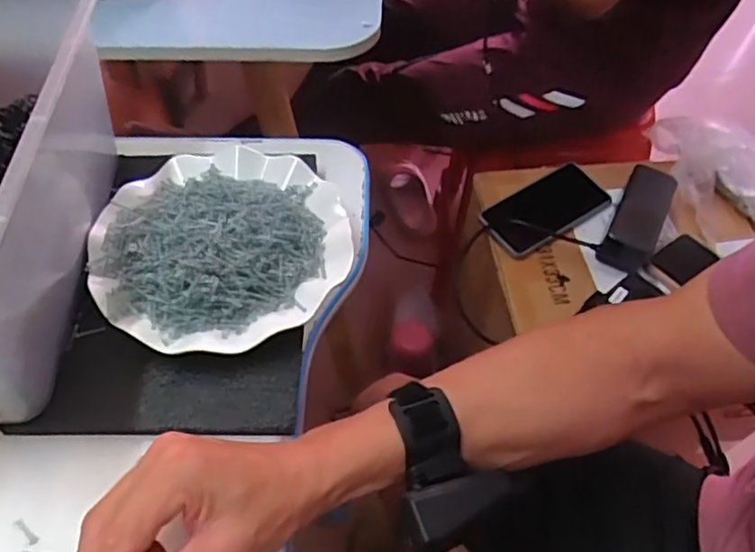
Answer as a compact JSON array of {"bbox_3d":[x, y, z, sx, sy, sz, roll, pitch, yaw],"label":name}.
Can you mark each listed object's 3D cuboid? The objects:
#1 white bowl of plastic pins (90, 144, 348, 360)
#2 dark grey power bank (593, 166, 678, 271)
[{"bbox_3d":[-0.113,-0.030,0.450,0.178,0.033,0.174,0,54,0],"label":"white bowl of plastic pins"},{"bbox_3d":[0.310,-0.072,0.737,0.054,0.031,0.142,25,58,16],"label":"dark grey power bank"}]

